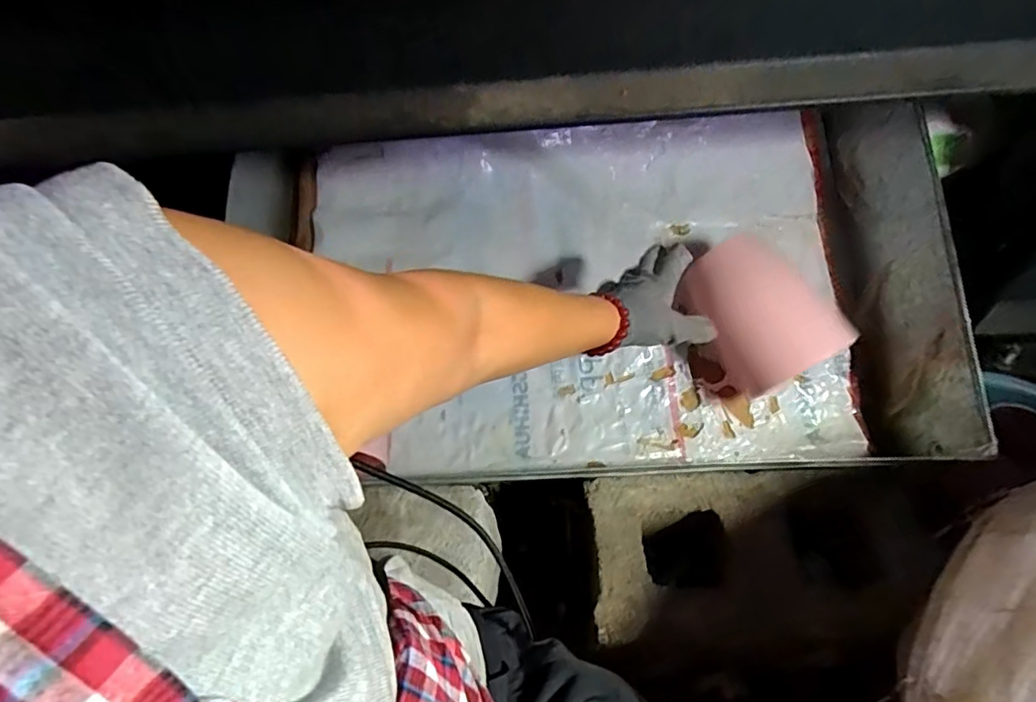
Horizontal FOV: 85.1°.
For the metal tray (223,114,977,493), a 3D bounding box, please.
[{"bbox_3d":[0.124,-0.105,0.766,0.772,0.168,0.515,-5,78,2],"label":"metal tray"}]

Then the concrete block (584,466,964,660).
[{"bbox_3d":[0.288,0.262,0.694,0.385,0.153,0.188,-4,52,3],"label":"concrete block"}]

